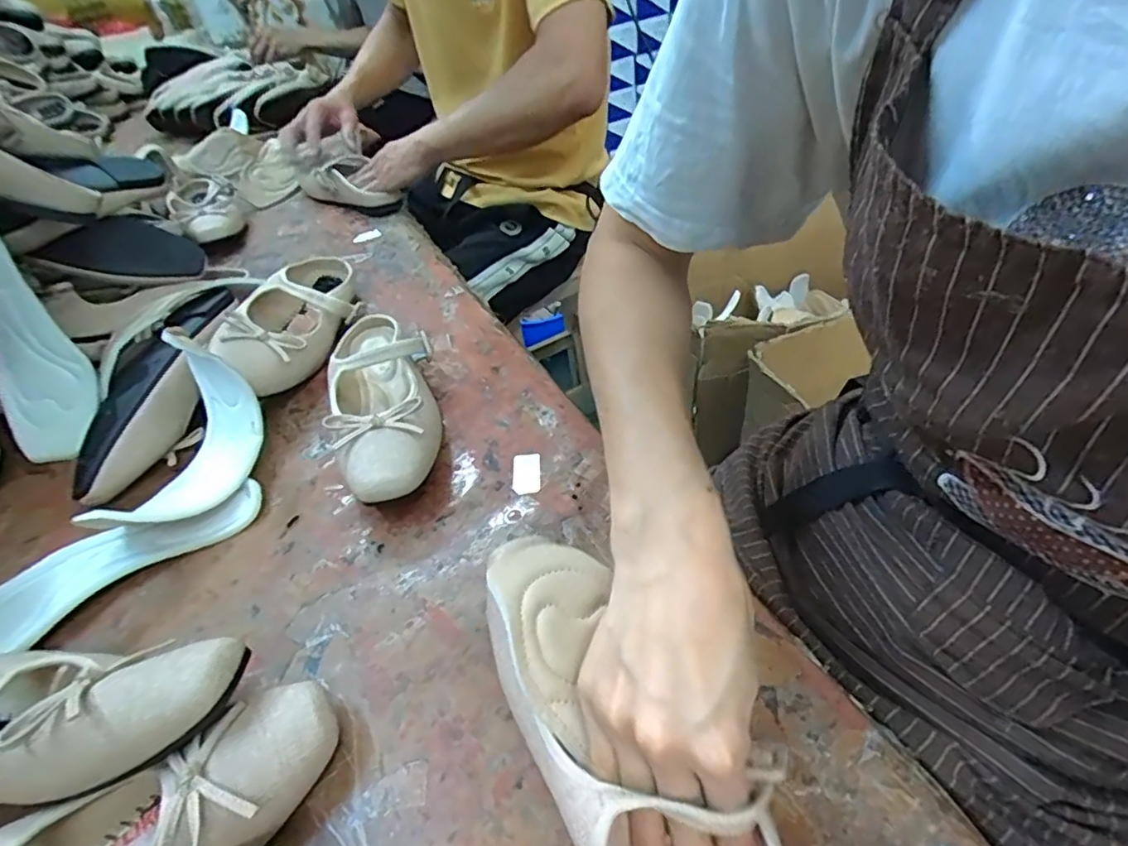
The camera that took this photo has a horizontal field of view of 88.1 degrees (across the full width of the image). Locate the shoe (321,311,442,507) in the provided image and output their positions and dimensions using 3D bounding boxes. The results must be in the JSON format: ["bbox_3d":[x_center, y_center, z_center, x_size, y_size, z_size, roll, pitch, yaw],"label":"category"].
[{"bbox_3d":[-0.153,-0.028,0.497,0.082,0.059,0.238,-14,44,-7],"label":"shoe"}]

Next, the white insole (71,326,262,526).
[{"bbox_3d":[-0.291,0.018,0.437,0.074,0.099,0.139,4,44,12],"label":"white insole"}]

